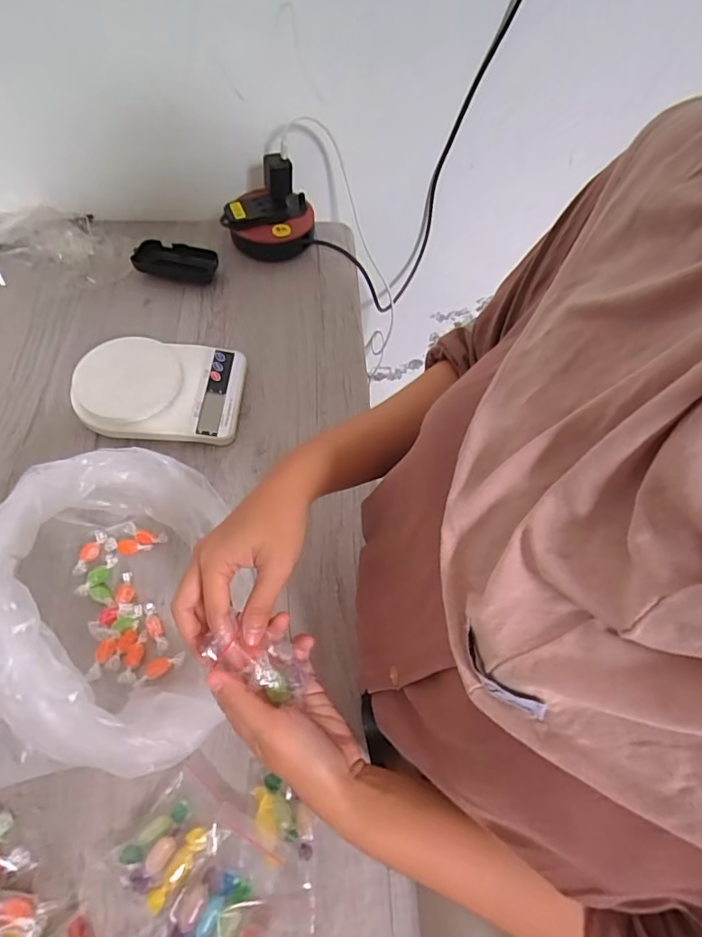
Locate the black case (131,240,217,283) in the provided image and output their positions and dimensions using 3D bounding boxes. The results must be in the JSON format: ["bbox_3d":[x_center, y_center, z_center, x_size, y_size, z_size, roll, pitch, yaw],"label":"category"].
[{"bbox_3d":[-0.236,-0.283,0.683,0.105,0.025,0.050,2,60,-1],"label":"black case"}]

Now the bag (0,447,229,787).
[{"bbox_3d":[-0.231,0.111,0.388,0.275,0.146,0.231,-7,60,-6],"label":"bag"}]

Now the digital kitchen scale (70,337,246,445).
[{"bbox_3d":[-0.214,-0.091,0.569,0.173,0.039,0.128,1,60,-2],"label":"digital kitchen scale"}]

